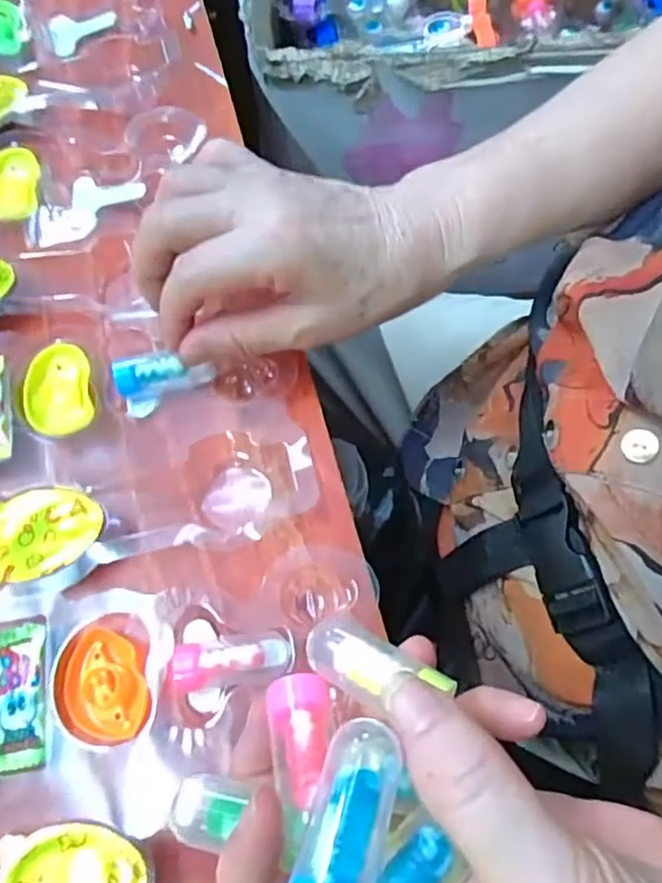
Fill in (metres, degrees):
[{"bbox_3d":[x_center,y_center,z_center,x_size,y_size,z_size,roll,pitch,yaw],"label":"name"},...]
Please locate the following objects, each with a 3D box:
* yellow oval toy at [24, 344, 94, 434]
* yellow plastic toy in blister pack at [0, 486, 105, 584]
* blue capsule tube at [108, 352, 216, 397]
[{"bbox_3d":[-0.133,-0.025,0.307,0.029,0.008,0.045,-11,68,-3],"label":"yellow oval toy"},{"bbox_3d":[-0.126,0.039,0.274,0.051,0.005,0.039,-15,68,-5],"label":"yellow plastic toy in blister pack"},{"bbox_3d":[-0.081,-0.033,0.306,0.047,0.015,0.014,-3,68,-6],"label":"blue capsule tube"}]

